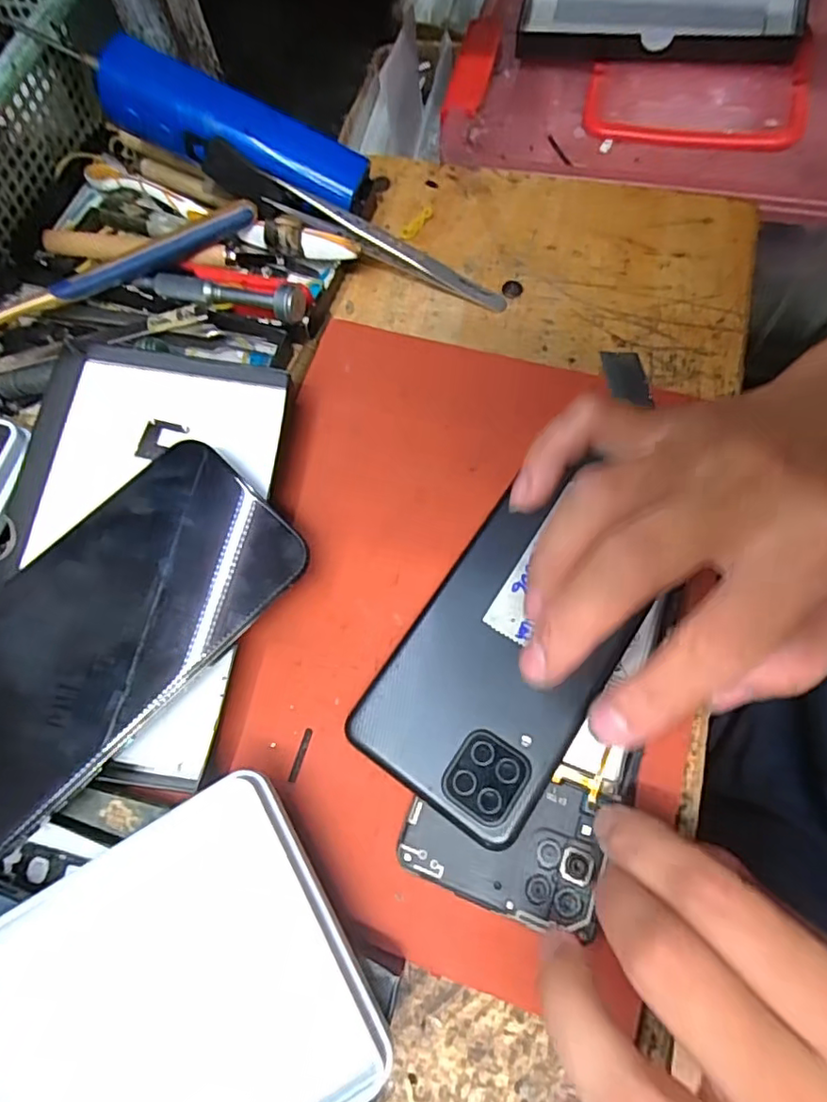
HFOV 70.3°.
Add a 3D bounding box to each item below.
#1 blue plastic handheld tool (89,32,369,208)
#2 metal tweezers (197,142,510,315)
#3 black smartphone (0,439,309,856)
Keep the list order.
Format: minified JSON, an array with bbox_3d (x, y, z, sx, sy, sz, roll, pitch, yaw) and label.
[{"bbox_3d":[-0.088,-0.208,0.291,0.128,0.027,0.030,18,69,-7],"label":"blue plastic handheld tool"},{"bbox_3d":[-0.030,-0.162,0.297,0.165,0.021,0.008,25,71,-3],"label":"metal tweezers"},{"bbox_3d":[-0.119,0.030,0.219,0.076,0.004,0.156,44,77,8],"label":"black smartphone"}]

